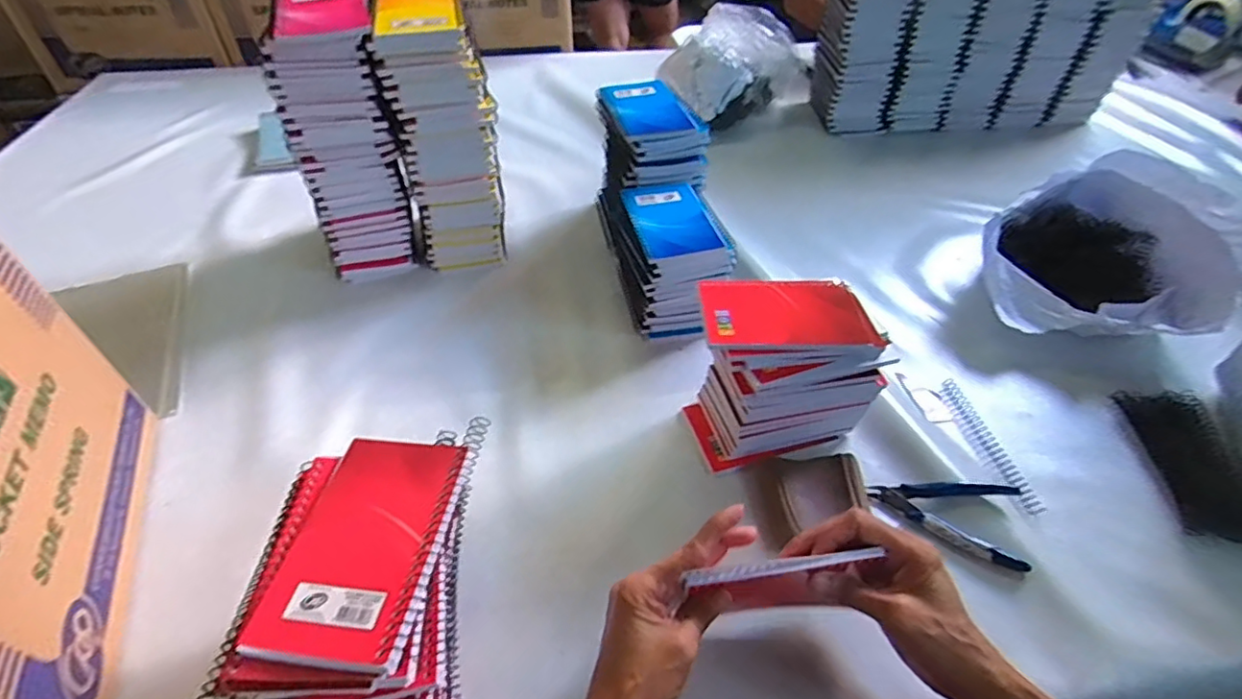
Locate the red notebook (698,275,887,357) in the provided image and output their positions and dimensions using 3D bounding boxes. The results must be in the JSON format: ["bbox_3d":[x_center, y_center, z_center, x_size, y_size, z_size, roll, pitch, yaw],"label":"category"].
[{"bbox_3d":[0.139,-0.031,0.493,0.140,0.017,0.089,-2,45,-4],"label":"red notebook"}]

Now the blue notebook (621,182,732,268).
[{"bbox_3d":[0.054,-0.137,0.625,0.086,0.017,0.130,-8,46,-9],"label":"blue notebook"}]

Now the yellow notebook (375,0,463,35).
[{"bbox_3d":[-0.201,-0.340,0.580,0.078,0.007,0.140,-10,46,-11],"label":"yellow notebook"}]

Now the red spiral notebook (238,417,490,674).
[{"bbox_3d":[-0.142,0.102,0.340,0.084,0.009,0.145,7,45,6],"label":"red spiral notebook"}]

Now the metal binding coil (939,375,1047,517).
[{"bbox_3d":[0.348,0.087,0.557,0.022,0.012,0.152,-4,46,-6],"label":"metal binding coil"}]

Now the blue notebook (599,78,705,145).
[{"bbox_3d":[0.036,-0.285,0.694,0.095,0.013,0.141,-12,47,-13],"label":"blue notebook"}]

